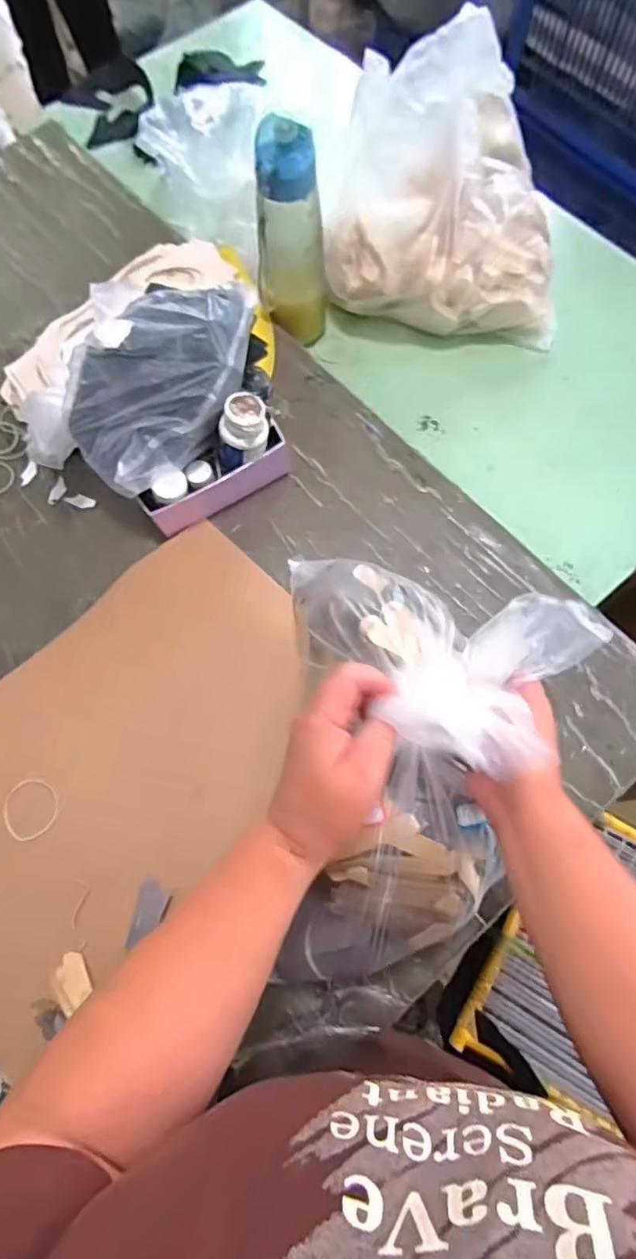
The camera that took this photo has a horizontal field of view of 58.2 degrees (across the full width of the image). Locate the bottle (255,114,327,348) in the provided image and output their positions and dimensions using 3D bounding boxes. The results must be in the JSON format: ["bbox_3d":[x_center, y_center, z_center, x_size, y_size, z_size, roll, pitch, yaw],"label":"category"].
[{"bbox_3d":[-0.031,-0.445,0.672,0.077,0.227,0.067,-3,71,0],"label":"bottle"}]

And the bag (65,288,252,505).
[{"bbox_3d":[-0.152,-0.249,0.571,0.121,0.082,0.223,38,76,13],"label":"bag"}]

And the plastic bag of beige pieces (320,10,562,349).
[{"bbox_3d":[0.172,-0.547,0.710,0.291,0.216,0.283,8,72,4],"label":"plastic bag of beige pieces"}]

